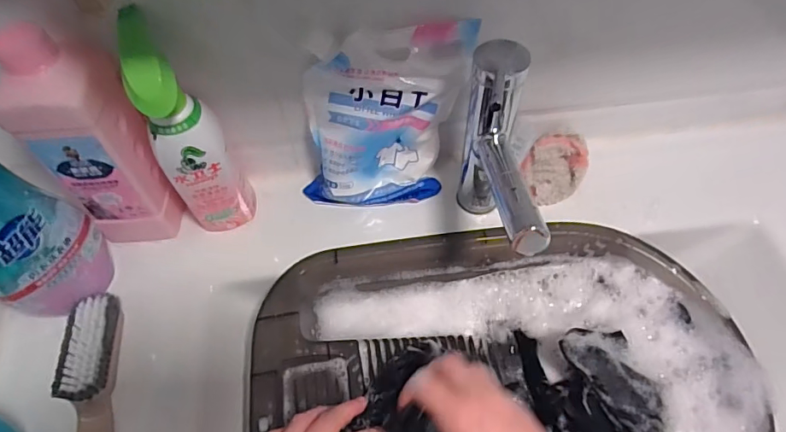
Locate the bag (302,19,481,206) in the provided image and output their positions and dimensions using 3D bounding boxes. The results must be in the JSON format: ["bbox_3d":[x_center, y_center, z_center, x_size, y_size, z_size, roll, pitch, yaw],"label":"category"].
[{"bbox_3d":[-0.007,-0.095,0.500,0.183,0.183,0.071,-8,57,-3],"label":"bag"}]

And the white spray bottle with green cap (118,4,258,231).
[{"bbox_3d":[-0.186,-0.065,0.461,0.067,0.230,0.063,-27,59,-15],"label":"white spray bottle with green cap"}]

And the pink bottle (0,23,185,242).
[{"bbox_3d":[-0.272,-0.062,0.455,0.082,0.221,0.075,-2,56,2],"label":"pink bottle"}]

